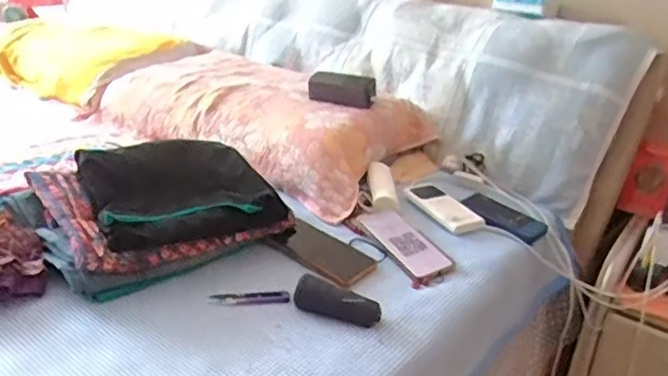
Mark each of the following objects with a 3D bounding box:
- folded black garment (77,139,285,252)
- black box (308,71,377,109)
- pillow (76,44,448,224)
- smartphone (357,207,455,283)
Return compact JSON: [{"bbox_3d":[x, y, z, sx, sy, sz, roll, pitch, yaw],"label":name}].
[{"bbox_3d":[-0.213,0.004,0.813,0.245,0.090,0.175,-14,30,-35],"label":"folded black garment"},{"bbox_3d":[0.014,-0.191,1.136,0.133,0.056,0.056,9,25,9],"label":"black box"},{"bbox_3d":[-0.161,-0.164,1.224,0.698,0.115,0.407,23,30,35],"label":"pillow"},{"bbox_3d":[0.105,0.080,0.888,0.077,0.009,0.174,-19,39,-28],"label":"smartphone"}]

